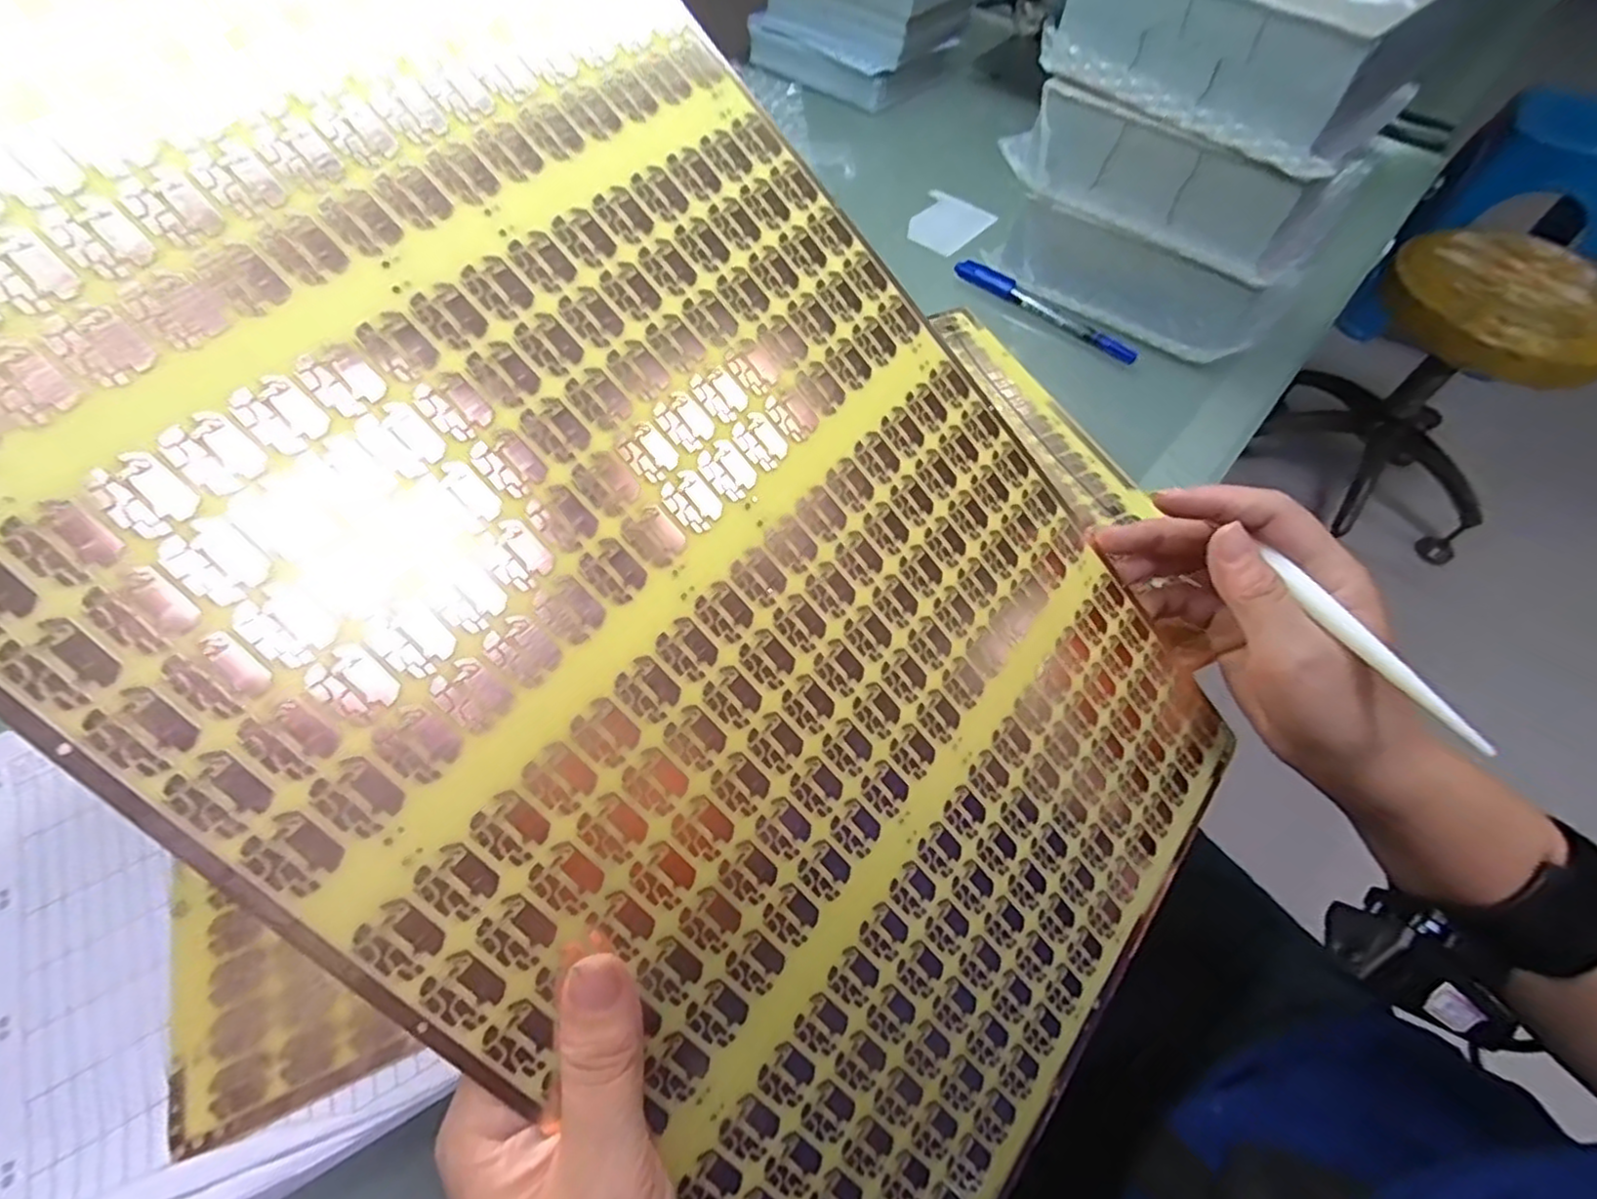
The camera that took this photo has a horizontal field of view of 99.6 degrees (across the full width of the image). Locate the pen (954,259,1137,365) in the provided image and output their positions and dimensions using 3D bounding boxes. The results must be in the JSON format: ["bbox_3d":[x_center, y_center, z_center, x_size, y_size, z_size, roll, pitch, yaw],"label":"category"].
[{"bbox_3d":[0.166,-0.199,0.459,0.138,0.014,0.012,36,64,19],"label":"pen"}]

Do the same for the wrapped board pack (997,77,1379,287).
[{"bbox_3d":[0.239,-0.276,0.407,0.180,0.060,0.139,36,64,19],"label":"wrapped board pack"}]

